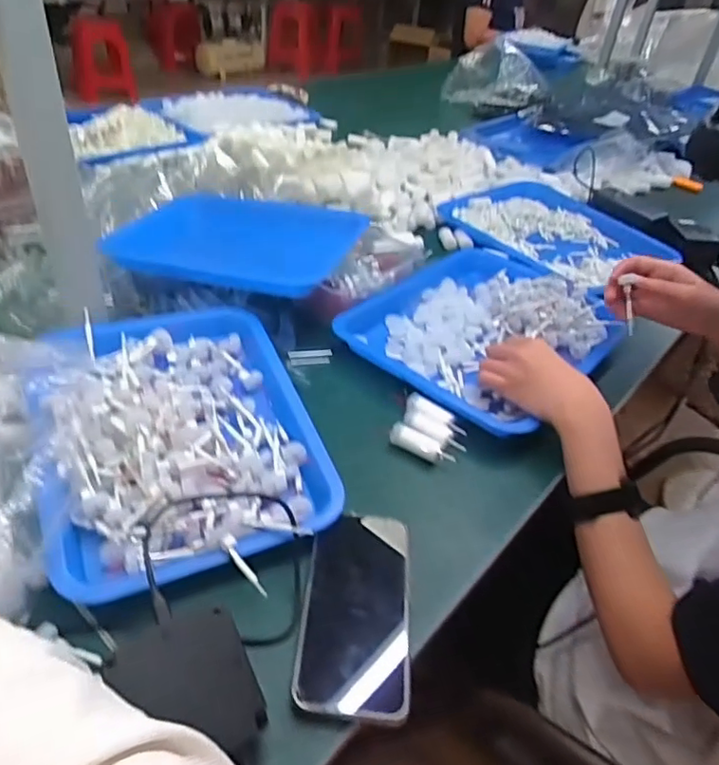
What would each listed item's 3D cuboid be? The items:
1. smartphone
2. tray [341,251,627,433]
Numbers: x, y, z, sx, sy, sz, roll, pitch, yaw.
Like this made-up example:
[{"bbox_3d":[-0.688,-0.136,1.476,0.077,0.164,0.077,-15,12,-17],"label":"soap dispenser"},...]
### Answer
[{"bbox_3d":[-0.001,0.163,0.430,0.076,0.016,0.154,7,40,-1],"label":"smartphone"},{"bbox_3d":[0.165,-0.081,0.726,0.261,0.045,0.350,32,46,27],"label":"tray"}]

